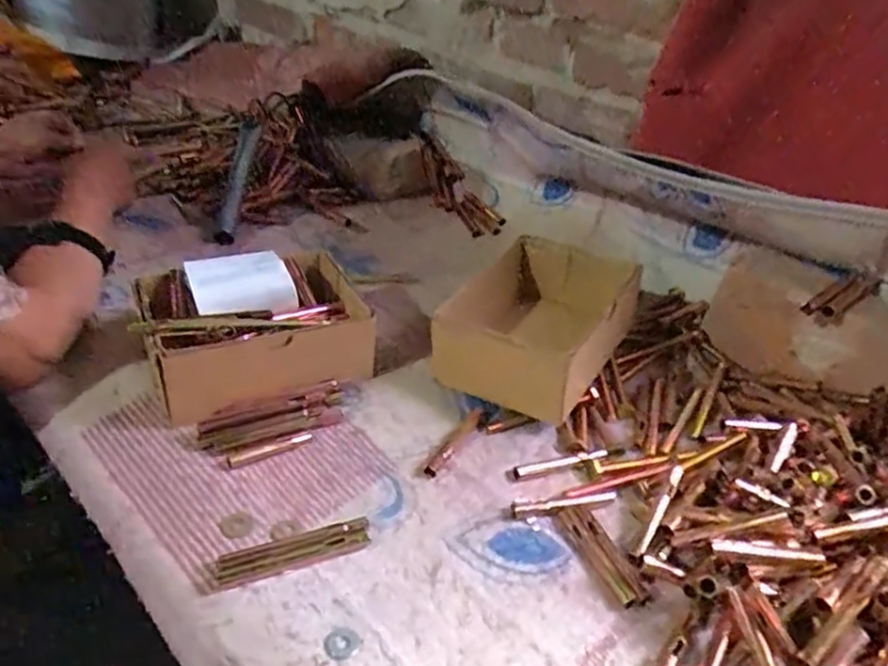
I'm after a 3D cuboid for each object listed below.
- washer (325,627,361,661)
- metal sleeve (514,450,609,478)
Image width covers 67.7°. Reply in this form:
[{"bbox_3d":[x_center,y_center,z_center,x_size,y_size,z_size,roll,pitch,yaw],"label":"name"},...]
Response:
[{"bbox_3d":[-0.063,0.191,0.408,0.021,0.004,0.020,4,35,-3],"label":"washer"},{"bbox_3d":[0.097,0.105,0.543,0.085,0.005,0.010,-8,37,-20],"label":"metal sleeve"}]

